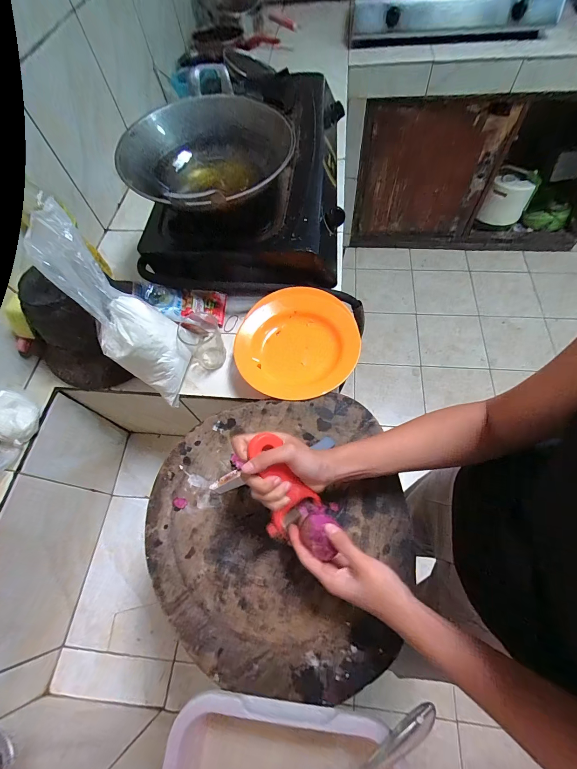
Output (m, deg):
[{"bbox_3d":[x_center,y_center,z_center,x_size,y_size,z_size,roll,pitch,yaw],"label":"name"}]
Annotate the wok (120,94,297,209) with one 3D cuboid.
[{"bbox_3d":[-0.136,-0.383,0.573,0.281,0.115,0.283,-2,63,3],"label":"wok"}]

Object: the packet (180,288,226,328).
[{"bbox_3d":[-0.170,-0.156,0.634,0.083,0.023,0.068,7,74,-23],"label":"packet"}]

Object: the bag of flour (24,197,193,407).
[{"bbox_3d":[-0.259,-0.105,0.500,0.111,0.325,0.064,-43,31,-17],"label":"bag of flour"}]

